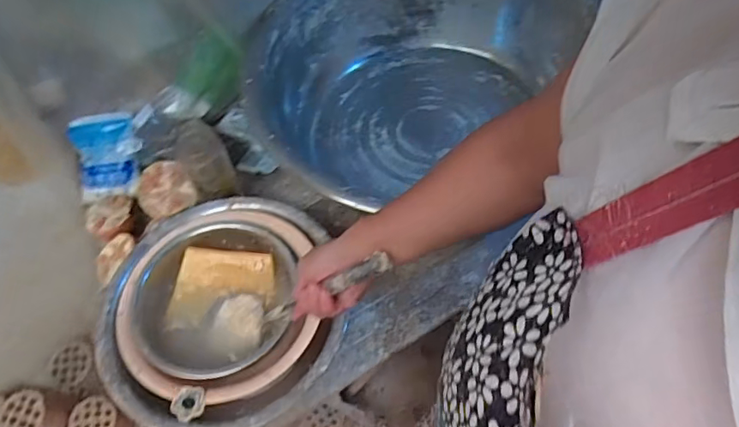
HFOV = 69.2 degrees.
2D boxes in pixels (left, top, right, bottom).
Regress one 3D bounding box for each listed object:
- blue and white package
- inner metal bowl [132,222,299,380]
[{"bbox_3d":[-0.444,-0.099,0.905,0.107,0.040,0.137,-12,92,-13],"label":"blue and white package"},{"bbox_3d":[-0.216,0.118,0.749,0.198,0.068,0.217,-1,59,2],"label":"inner metal bowl"}]

